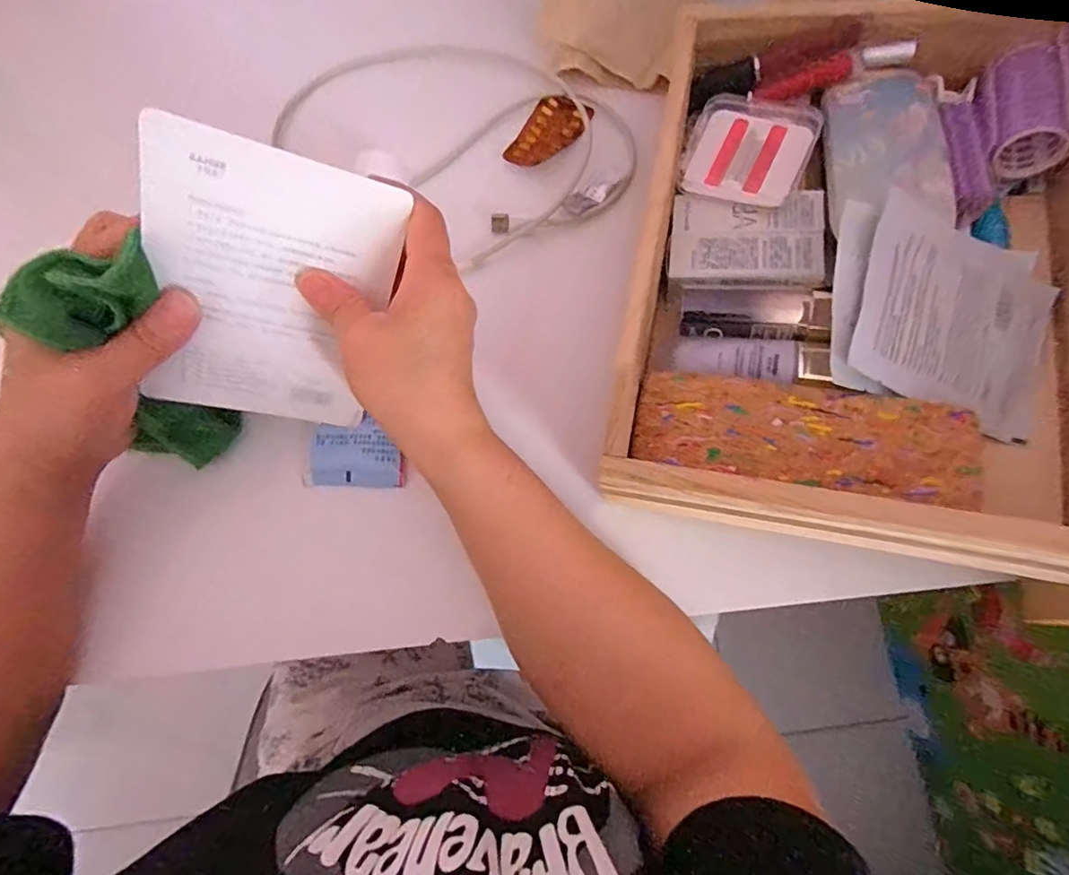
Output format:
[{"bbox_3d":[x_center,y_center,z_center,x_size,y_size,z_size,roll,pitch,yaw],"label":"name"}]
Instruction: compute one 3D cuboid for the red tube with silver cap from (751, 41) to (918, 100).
[{"bbox_3d":[0.189,-0.234,0.350,0.092,0.011,0.011,-6,70,21],"label":"red tube with silver cap"}]

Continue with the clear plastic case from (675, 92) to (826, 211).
[{"bbox_3d":[0.138,-0.185,0.352,0.073,0.008,0.080,18,80,14],"label":"clear plastic case"}]

